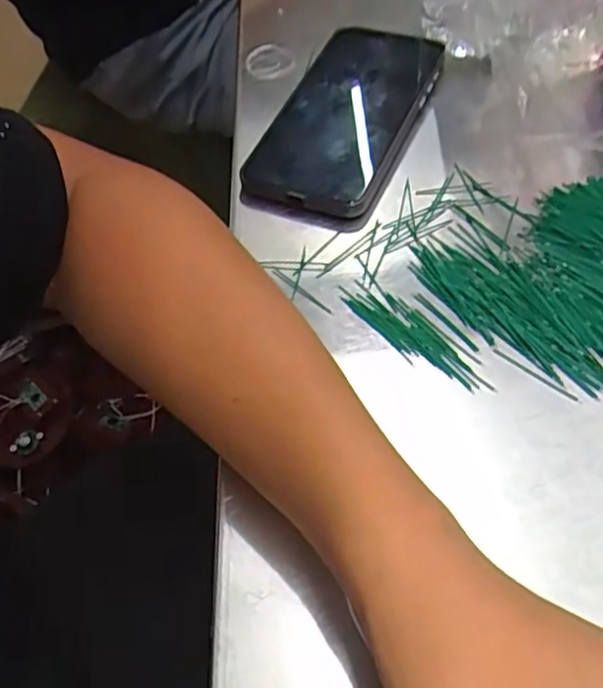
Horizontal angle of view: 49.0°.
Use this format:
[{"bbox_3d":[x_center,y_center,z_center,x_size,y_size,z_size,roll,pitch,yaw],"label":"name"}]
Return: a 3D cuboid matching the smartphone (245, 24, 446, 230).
[{"bbox_3d":[0.031,-0.143,0.409,0.077,0.019,0.167,19,60,17],"label":"smartphone"}]

